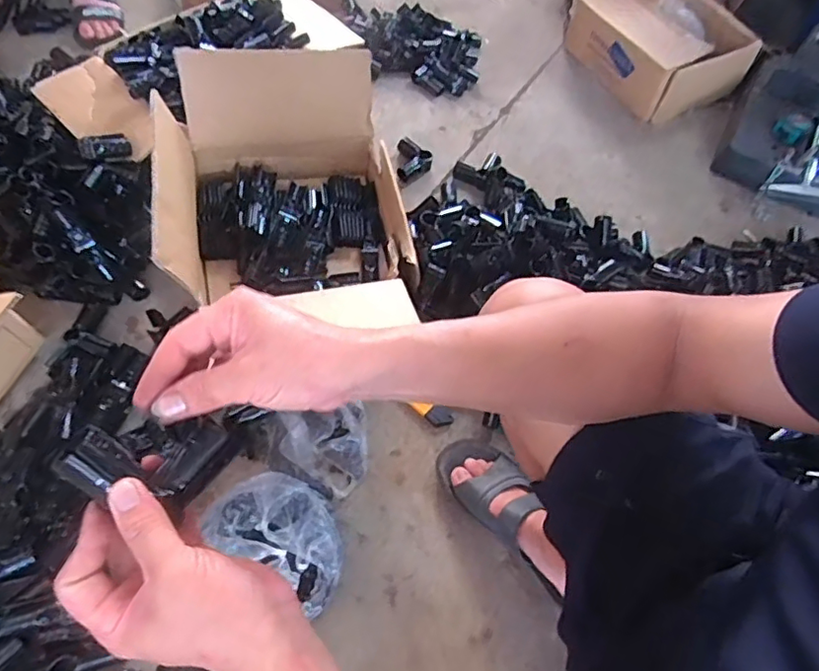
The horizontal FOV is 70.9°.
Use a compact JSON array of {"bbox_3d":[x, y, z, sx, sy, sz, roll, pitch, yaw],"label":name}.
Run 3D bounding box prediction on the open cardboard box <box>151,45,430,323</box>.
[{"bbox_3d":[-0.180,-0.207,0.882,0.332,0.239,0.369,-8,61,-10],"label":"open cardboard box"}]

